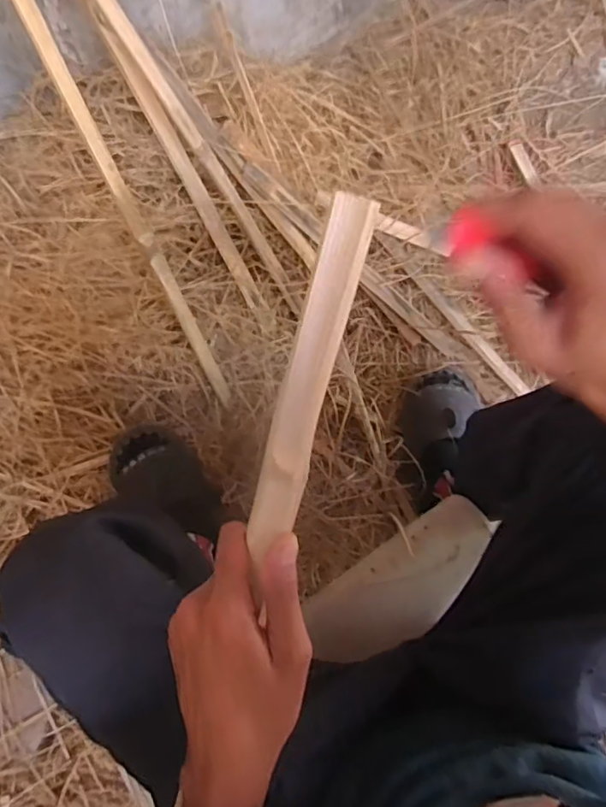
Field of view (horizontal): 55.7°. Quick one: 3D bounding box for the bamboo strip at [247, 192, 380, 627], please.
[{"bbox_3d":[0.000,0.002,0.316,0.024,0.009,0.221,16,106,4],"label":"bamboo strip"}]

